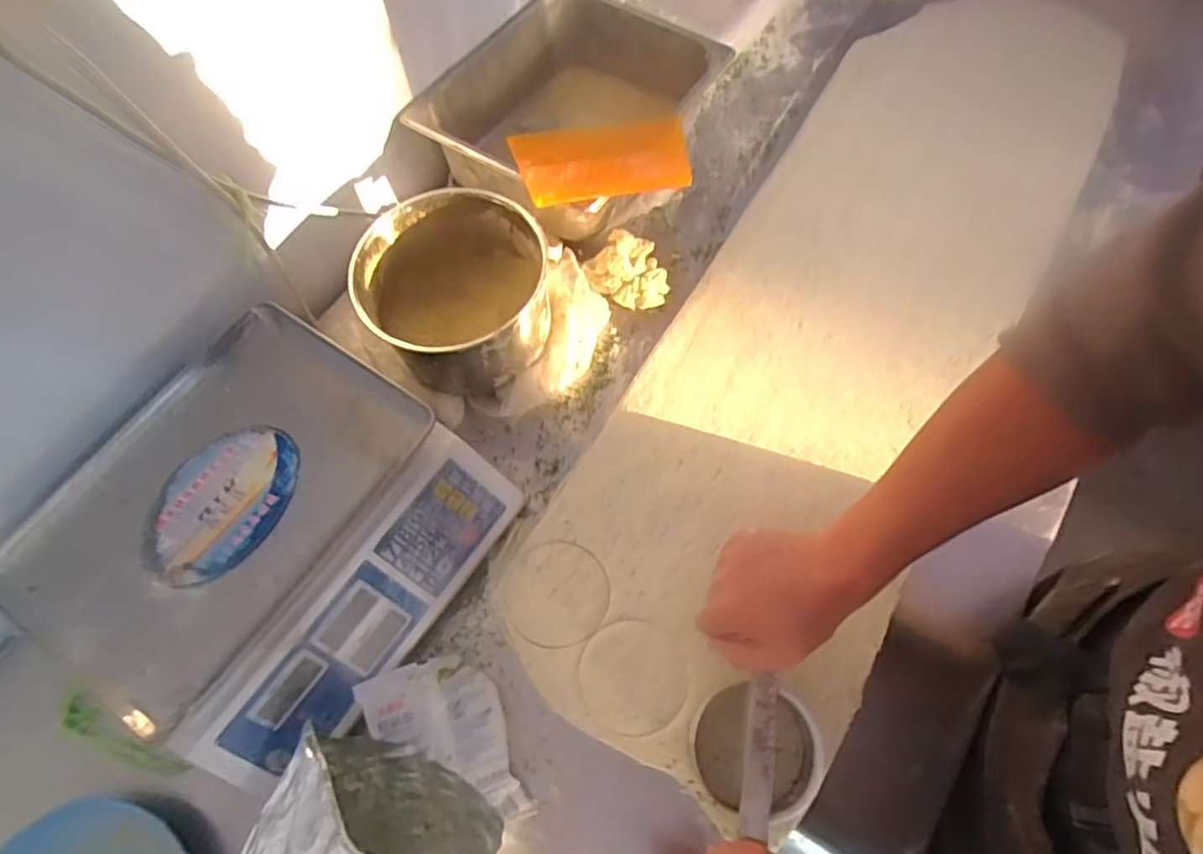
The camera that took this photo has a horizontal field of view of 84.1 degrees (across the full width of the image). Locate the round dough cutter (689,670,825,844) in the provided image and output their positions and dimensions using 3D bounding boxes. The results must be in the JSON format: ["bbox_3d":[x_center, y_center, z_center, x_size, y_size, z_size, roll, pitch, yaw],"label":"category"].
[{"bbox_3d":[0.135,0.271,0.551,0.101,0.080,0.111,13,65,3],"label":"round dough cutter"}]

